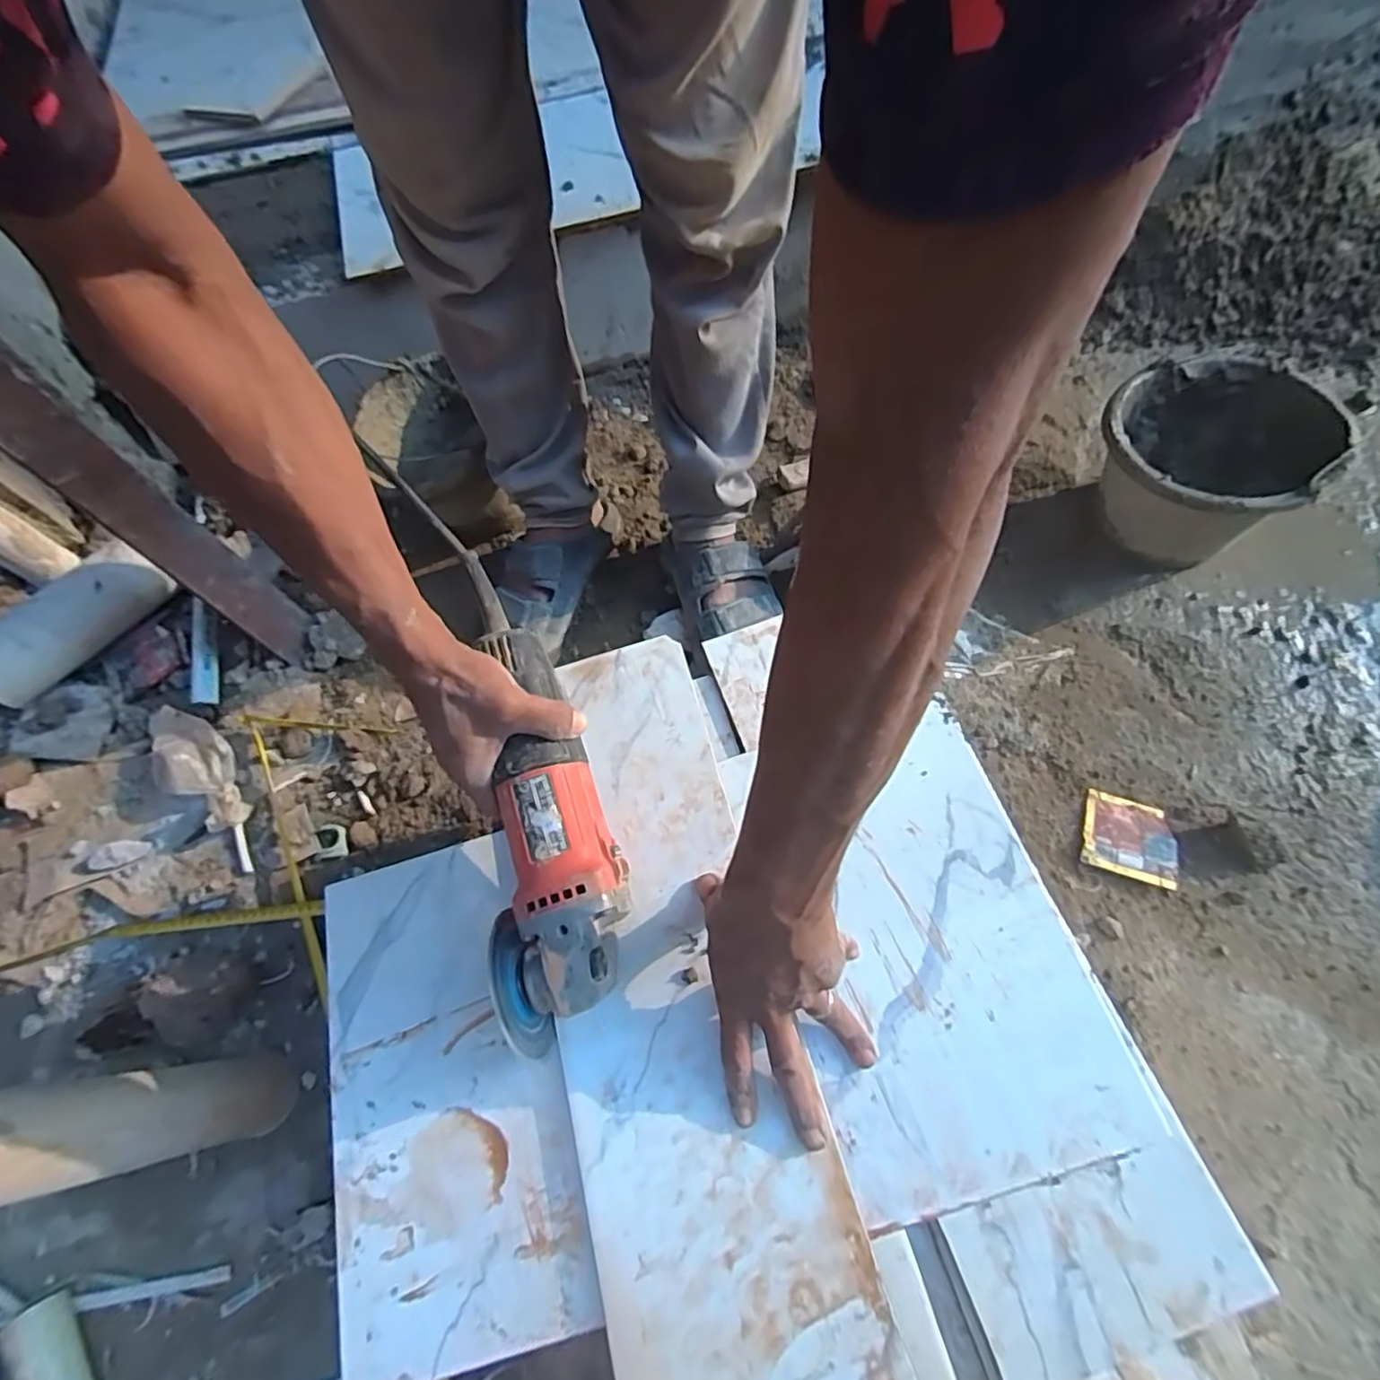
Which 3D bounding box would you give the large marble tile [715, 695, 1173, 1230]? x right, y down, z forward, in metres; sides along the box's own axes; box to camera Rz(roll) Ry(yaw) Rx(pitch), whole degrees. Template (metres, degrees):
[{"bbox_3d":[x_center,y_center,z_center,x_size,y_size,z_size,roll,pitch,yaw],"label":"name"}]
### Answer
[{"bbox_3d":[0.150,0.159,0.435,0.183,0.012,0.283,-18,63,0],"label":"large marble tile"}]

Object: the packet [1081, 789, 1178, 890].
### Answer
[{"bbox_3d":[0.451,0.150,0.669,0.085,0.013,0.082,18,66,12],"label":"packet"}]

